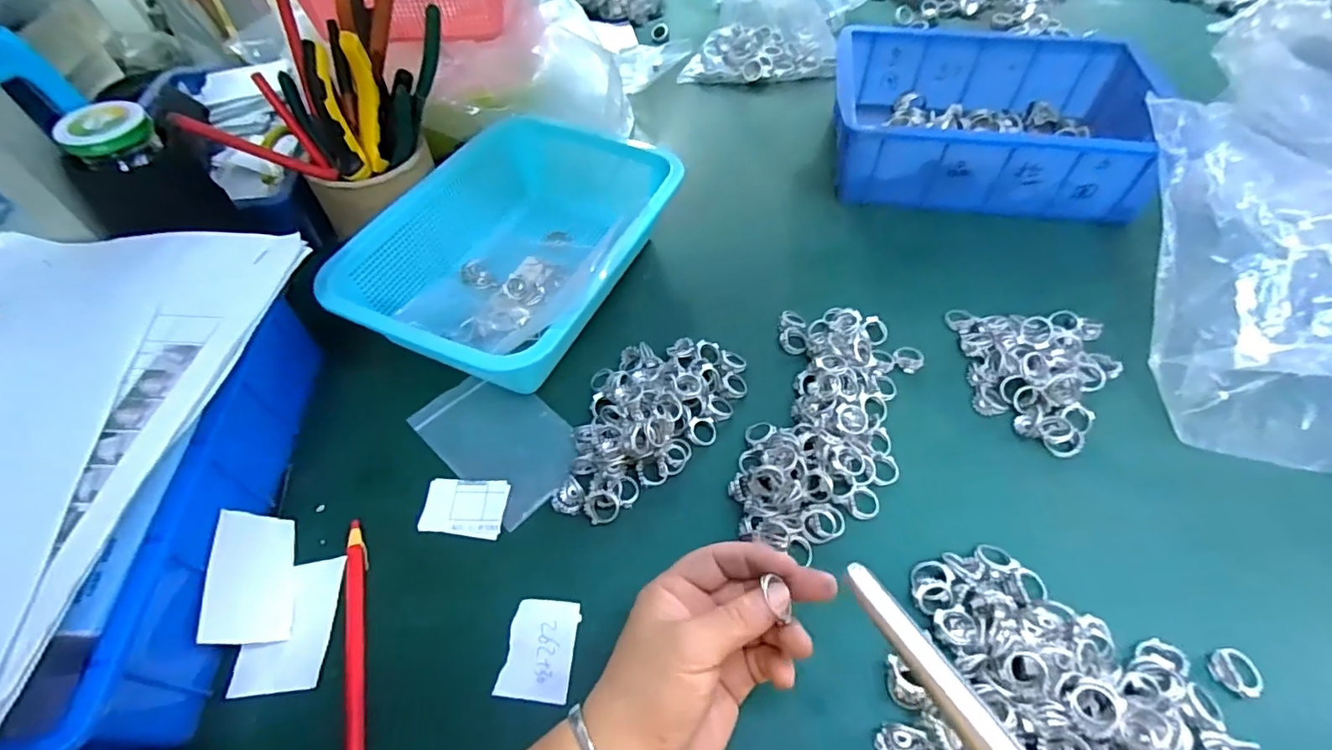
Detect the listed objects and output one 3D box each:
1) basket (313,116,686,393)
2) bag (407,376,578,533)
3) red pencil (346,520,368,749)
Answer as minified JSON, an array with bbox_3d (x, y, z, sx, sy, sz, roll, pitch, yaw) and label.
[{"bbox_3d":[-0.125,-0.114,0.486,0.171,0.069,0.268,23,57,18],"label":"basket"},{"bbox_3d":[-0.120,0.044,0.421,0.125,0.006,0.078,37,62,25],"label":"bag"},{"bbox_3d":[-0.174,0.160,0.324,0.011,0.009,0.164,-15,54,-10],"label":"red pencil"}]

